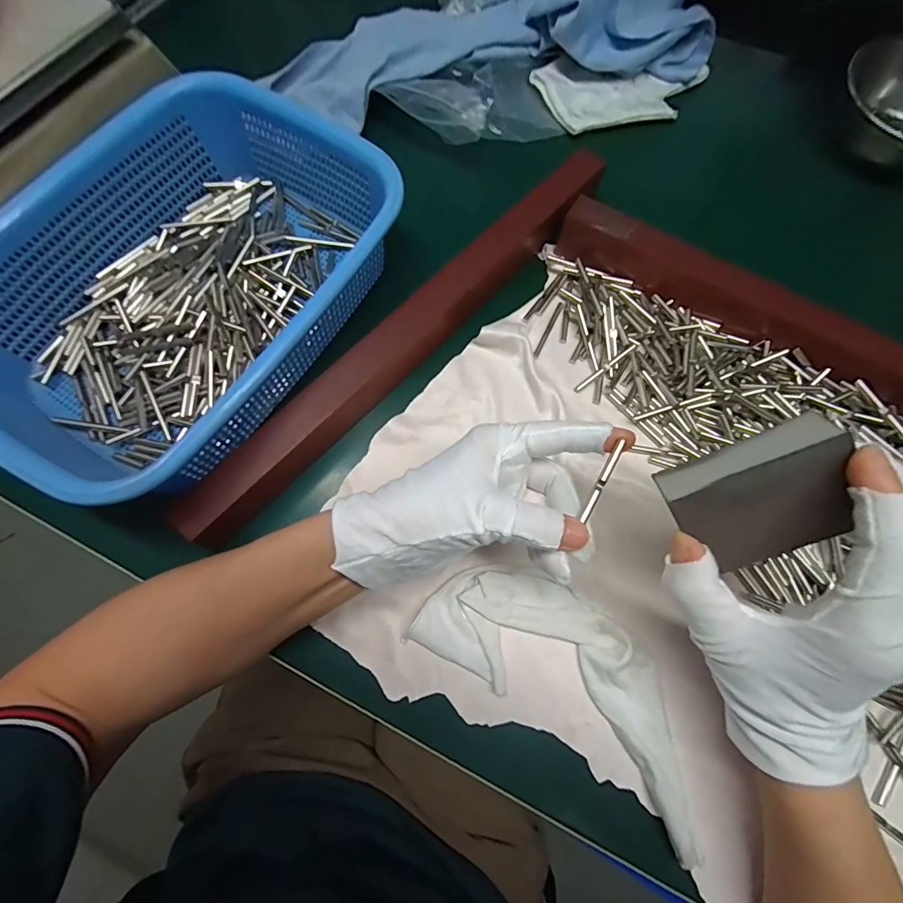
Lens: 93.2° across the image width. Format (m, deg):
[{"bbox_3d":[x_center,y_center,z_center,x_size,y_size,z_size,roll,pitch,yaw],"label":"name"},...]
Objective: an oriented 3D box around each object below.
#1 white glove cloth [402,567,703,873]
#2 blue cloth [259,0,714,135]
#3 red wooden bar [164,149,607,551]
[{"bbox_3d":[0.069,0.131,0.252,0.180,0.013,0.079,32,77,8],"label":"white glove cloth"},{"bbox_3d":[0.035,-0.396,0.379,0.409,0.084,0.148,-11,75,-3],"label":"blue cloth"},{"bbox_3d":[-0.025,-0.087,0.302,0.030,0.043,0.384,43,78,10],"label":"red wooden bar"}]

